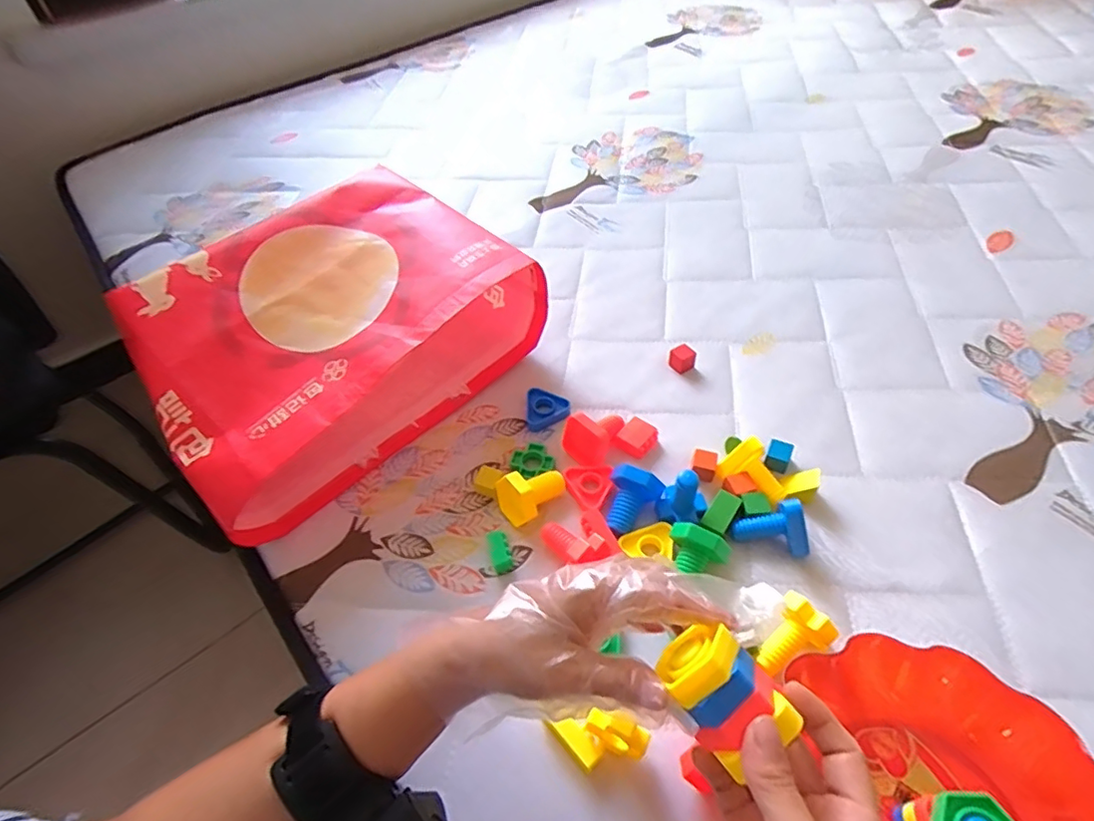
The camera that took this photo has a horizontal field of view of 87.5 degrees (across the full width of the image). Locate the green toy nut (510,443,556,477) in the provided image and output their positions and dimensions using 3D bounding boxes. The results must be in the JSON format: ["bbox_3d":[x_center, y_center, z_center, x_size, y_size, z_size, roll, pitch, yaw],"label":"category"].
[{"bbox_3d":[-0.014,0.048,0.537,0.035,0.011,0.035,-3,52,3],"label":"green toy nut"}]

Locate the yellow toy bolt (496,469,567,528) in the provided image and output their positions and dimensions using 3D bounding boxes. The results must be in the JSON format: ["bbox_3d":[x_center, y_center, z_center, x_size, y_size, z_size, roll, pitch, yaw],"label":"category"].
[{"bbox_3d":[-0.012,0.069,0.500,0.061,0.035,0.039,-21,54,-11],"label":"yellow toy bolt"}]

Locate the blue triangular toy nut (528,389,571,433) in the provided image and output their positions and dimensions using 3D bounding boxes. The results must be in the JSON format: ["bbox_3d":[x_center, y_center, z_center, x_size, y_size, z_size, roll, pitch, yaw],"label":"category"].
[{"bbox_3d":[0.002,-0.002,0.561,0.041,0.008,0.044,-3,52,3],"label":"blue triangular toy nut"}]

